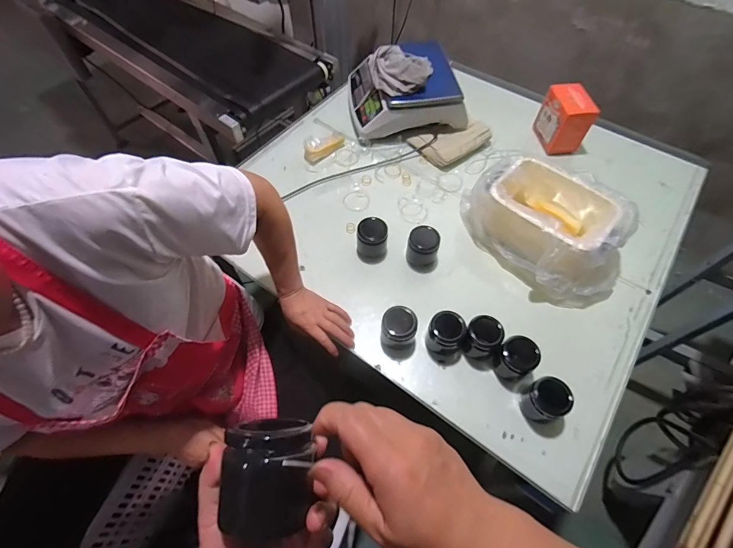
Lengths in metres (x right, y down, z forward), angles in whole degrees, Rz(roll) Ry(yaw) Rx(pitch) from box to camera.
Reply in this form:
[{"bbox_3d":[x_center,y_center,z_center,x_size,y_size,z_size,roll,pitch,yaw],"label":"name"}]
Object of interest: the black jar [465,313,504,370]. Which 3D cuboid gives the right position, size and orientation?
[{"bbox_3d":[0.217,0.126,0.697,0.061,0.096,0.067,0,57,1],"label":"black jar"}]

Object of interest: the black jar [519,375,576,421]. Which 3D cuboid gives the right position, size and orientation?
[{"bbox_3d":[0.306,0.218,0.646,0.065,0.080,0.061,0,57,1],"label":"black jar"}]

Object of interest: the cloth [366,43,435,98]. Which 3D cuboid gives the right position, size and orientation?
[{"bbox_3d":[0.079,-0.524,0.958,0.167,0.062,0.125,22,60,14],"label":"cloth"}]

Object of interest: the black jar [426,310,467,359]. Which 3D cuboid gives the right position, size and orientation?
[{"bbox_3d":[0.149,0.114,0.706,0.064,0.090,0.059,0,57,1],"label":"black jar"}]

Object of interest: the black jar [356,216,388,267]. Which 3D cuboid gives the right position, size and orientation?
[{"bbox_3d":[0.013,-0.074,0.820,0.066,0.076,0.068,0,57,1],"label":"black jar"}]

